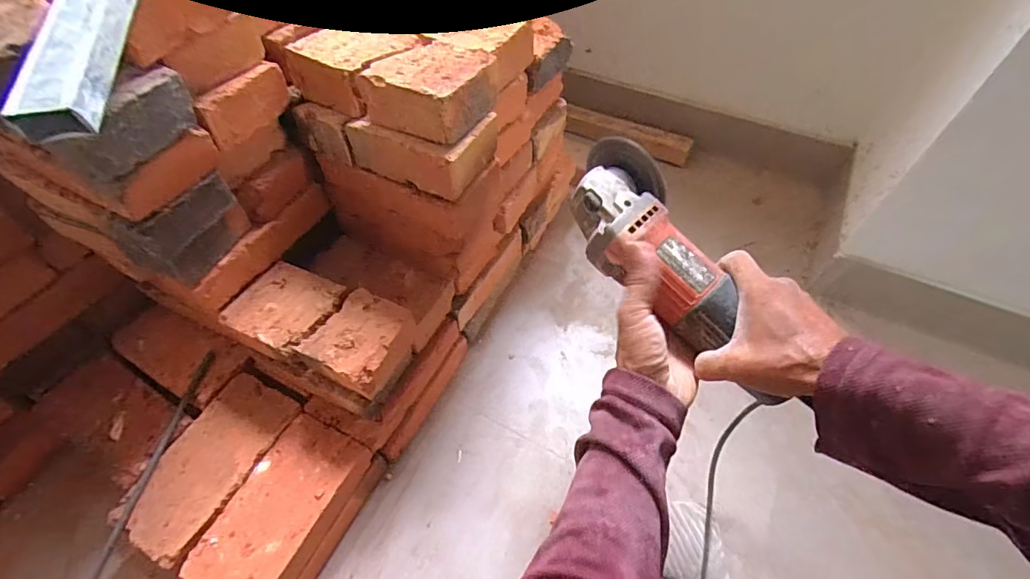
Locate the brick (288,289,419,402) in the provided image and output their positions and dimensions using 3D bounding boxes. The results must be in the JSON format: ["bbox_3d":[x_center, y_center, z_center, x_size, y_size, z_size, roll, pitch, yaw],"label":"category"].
[{"bbox_3d":[-0.175,0.061,0.542,0.091,0.058,0.101,22,58,16],"label":"brick"}]

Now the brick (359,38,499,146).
[{"bbox_3d":[-0.081,-0.200,0.468,0.096,0.045,0.098,26,59,18],"label":"brick"}]

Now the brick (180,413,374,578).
[{"bbox_3d":[-0.256,0.245,0.530,0.101,0.041,0.186,21,57,15],"label":"brick"}]

